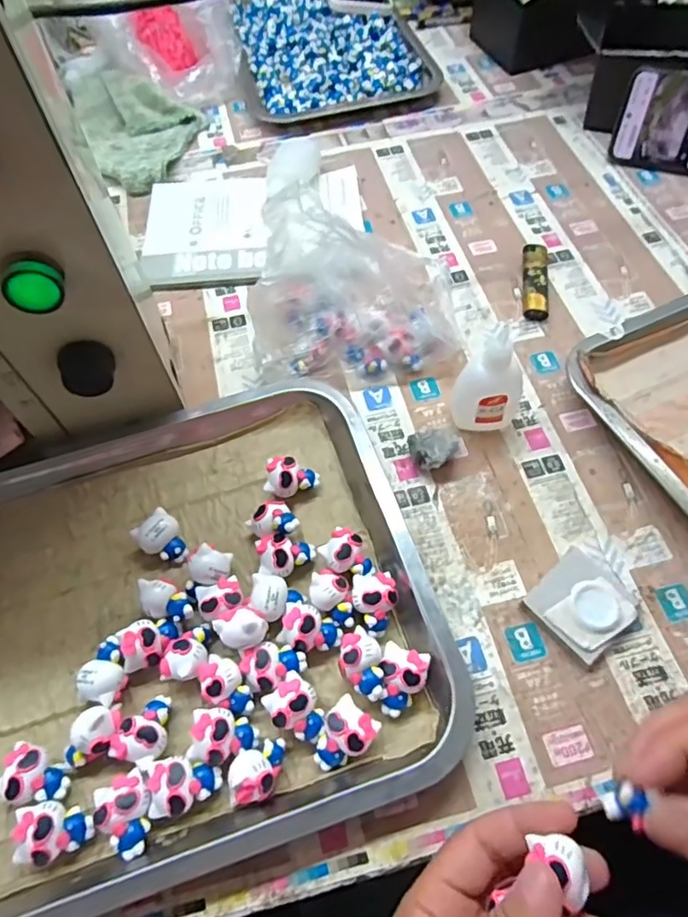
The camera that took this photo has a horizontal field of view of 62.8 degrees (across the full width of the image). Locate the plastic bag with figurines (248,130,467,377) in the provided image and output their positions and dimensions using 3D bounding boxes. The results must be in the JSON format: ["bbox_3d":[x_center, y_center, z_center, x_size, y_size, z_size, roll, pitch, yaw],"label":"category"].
[{"bbox_3d":[0.009,-0.131,0.395,0.144,0.120,0.097,0,61,2],"label":"plastic bag with figurines"}]

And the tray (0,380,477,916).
[{"bbox_3d":[-0.127,0.091,0.324,0.341,0.024,0.261,-16,61,-7],"label":"tray"}]

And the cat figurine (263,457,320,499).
[{"bbox_3d":[-0.034,0.015,0.366,0.033,0.022,0.025,7,61,6],"label":"cat figurine"}]

